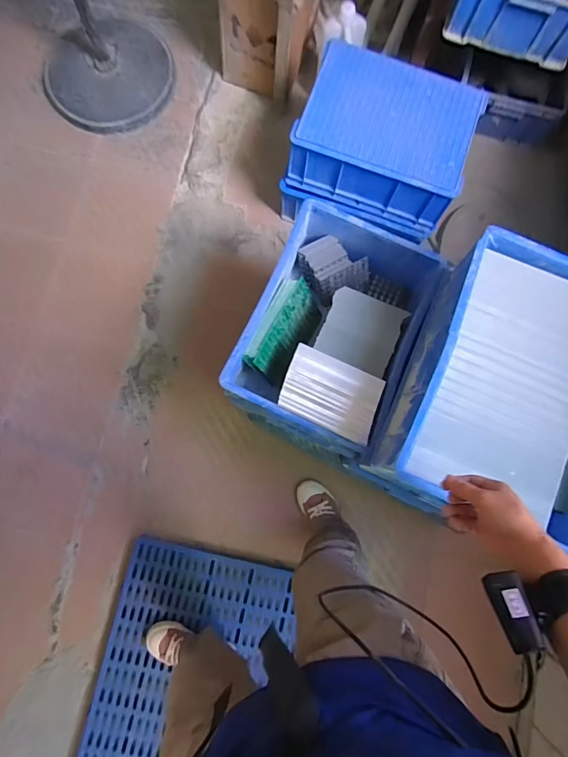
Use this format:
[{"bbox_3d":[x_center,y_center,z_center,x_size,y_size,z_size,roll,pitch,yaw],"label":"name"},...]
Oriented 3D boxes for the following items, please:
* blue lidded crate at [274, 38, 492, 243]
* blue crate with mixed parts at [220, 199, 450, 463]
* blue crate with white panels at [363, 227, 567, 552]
[{"bbox_3d":[0.262,-0.655,1.130,0.457,0.193,0.362,16,81,1],"label":"blue lidded crate"},{"bbox_3d":[0.111,-0.113,0.912,0.328,0.177,0.468,24,81,2],"label":"blue crate with mixed parts"},{"bbox_3d":[0.412,0.016,0.722,0.352,0.155,0.462,23,81,2],"label":"blue crate with white panels"}]

